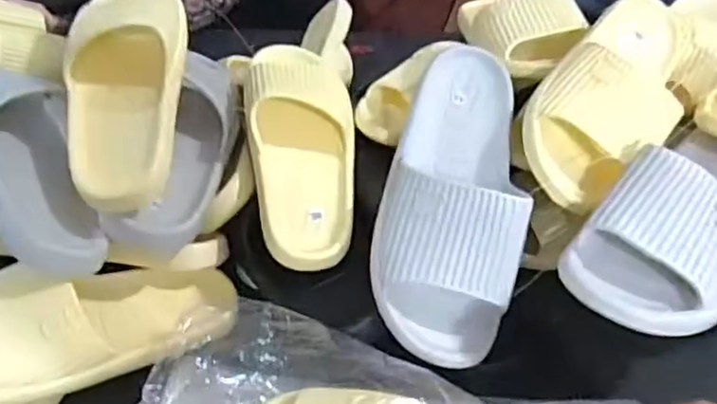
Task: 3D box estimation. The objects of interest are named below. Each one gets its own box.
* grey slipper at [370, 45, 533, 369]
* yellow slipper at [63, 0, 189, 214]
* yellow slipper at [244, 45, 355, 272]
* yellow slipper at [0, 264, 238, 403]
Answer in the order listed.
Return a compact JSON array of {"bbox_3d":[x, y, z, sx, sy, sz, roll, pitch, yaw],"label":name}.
[{"bbox_3d":[0.078,-0.012,0.552,0.121,0.058,0.280,4,68,11],"label":"grey slipper"},{"bbox_3d":[-0.202,-0.101,0.576,0.097,0.054,0.238,-4,67,0],"label":"yellow slipper"},{"bbox_3d":[-0.051,-0.060,0.602,0.096,0.065,0.241,-6,61,-1],"label":"yellow slipper"},{"bbox_3d":[-0.219,0.093,0.532,0.251,0.071,0.092,-6,35,-27],"label":"yellow slipper"}]

